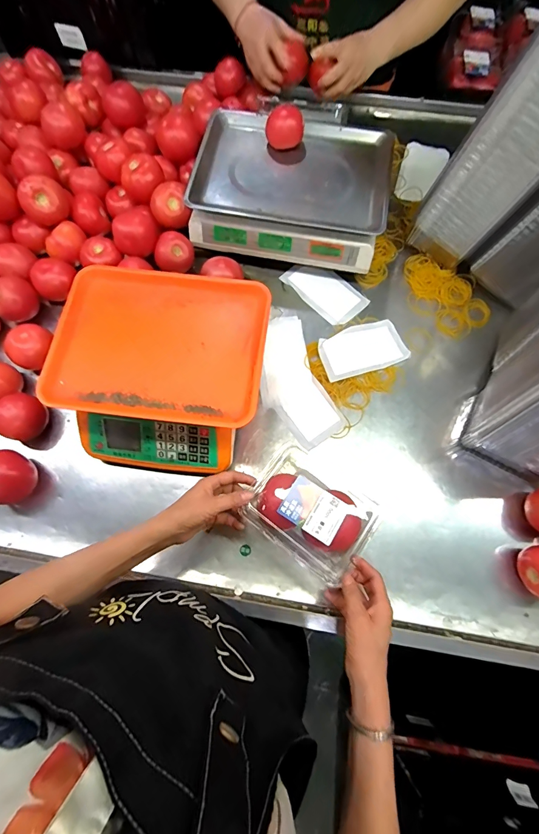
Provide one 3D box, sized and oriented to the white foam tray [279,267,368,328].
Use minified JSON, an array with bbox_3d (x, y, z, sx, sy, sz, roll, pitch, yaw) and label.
[{"bbox_3d":[0.107,-0.240,0.693,0.091,0.019,0.153,-39,77,-11],"label":"white foam tray"}]

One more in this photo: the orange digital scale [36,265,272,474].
[{"bbox_3d":[-0.162,-0.071,0.562,0.300,0.116,0.286,7,73,2],"label":"orange digital scale"}]

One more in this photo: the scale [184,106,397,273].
[{"bbox_3d":[0.041,-0.422,0.669,0.337,0.091,0.253,9,73,3],"label":"scale"}]

